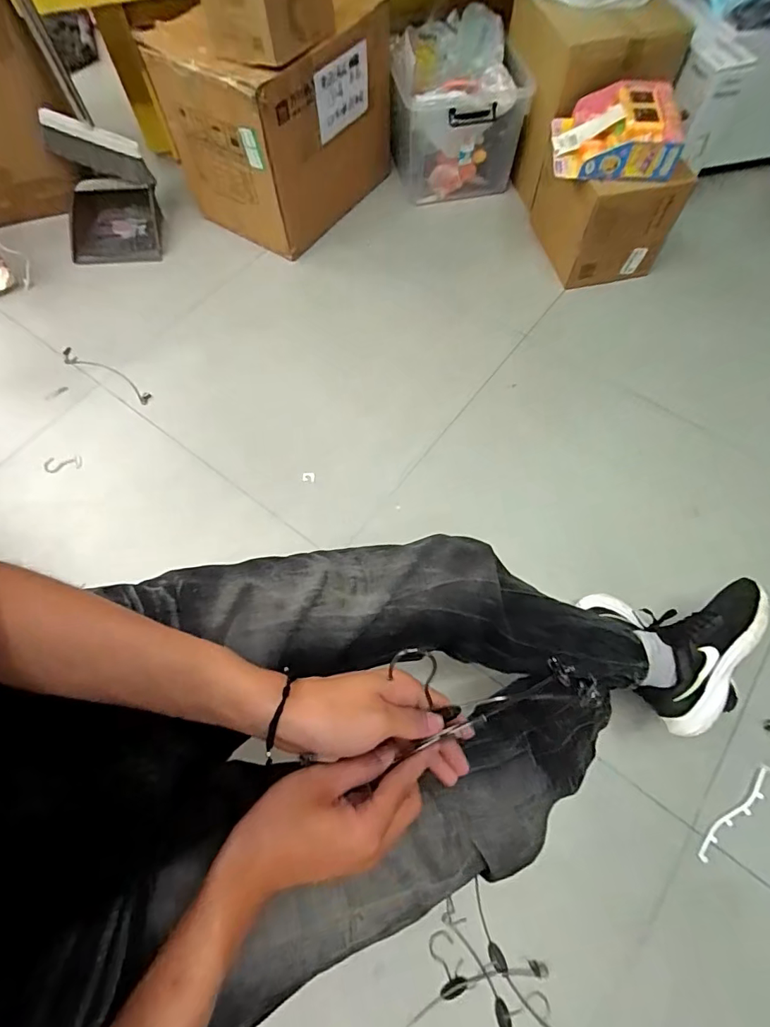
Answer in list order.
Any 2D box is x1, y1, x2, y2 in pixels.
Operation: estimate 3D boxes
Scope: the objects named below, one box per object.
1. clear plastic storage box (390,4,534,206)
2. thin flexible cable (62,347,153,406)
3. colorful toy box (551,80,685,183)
[{"bbox_3d":[0.195,-1.187,1.413,0.363,0.336,0.359,-3,65,0],"label":"clear plastic storage box"},{"bbox_3d":[-0.713,-0.356,1.226,0.303,0.013,0.051,27,69,14],"label":"thin flexible cable"},{"bbox_3d":[0.544,-0.913,1.138,0.266,0.093,0.269,9,66,5],"label":"colorful toy box"}]

